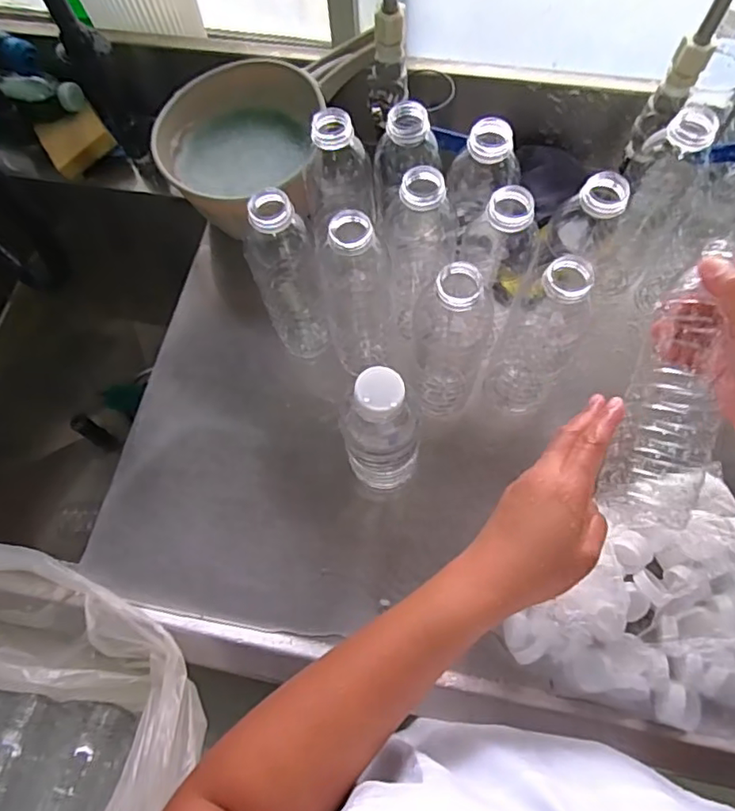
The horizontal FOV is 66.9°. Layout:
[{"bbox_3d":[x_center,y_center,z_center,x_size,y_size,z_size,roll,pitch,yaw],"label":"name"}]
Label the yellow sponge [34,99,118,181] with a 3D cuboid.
[{"bbox_3d":[-0.362,-0.331,0.692,0.075,0.028,0.077,-34,71,-11],"label":"yellow sponge"}]

